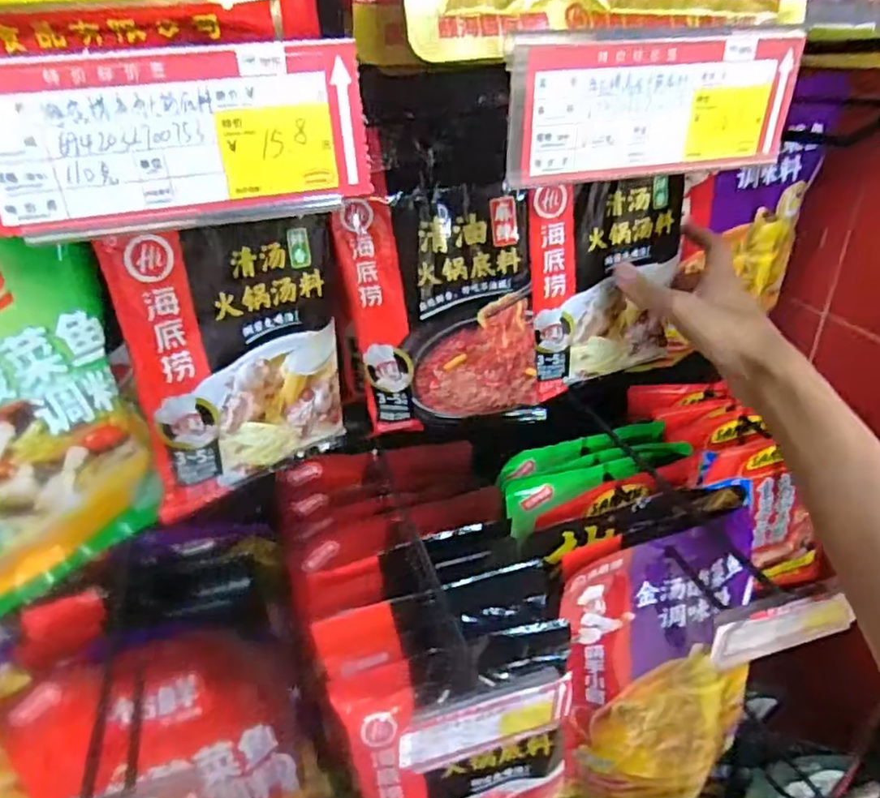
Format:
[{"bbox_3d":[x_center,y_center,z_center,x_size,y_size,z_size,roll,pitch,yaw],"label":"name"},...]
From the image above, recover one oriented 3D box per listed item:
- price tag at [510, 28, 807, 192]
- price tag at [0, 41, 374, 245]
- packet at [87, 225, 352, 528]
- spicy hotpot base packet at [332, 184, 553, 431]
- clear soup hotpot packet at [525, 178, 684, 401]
[{"bbox_3d":[0.068,-0.092,0.197,0.100,0.041,0.004,-11,33,-14],"label":"price tag"},{"bbox_3d":[-0.066,-0.065,0.161,0.094,0.041,0.004,-12,33,-15],"label":"price tag"},{"bbox_3d":[-0.128,-0.026,0.418,0.141,0.174,0.016,-25,38,-33],"label":"packet"},{"bbox_3d":[0.005,-0.062,0.473,0.139,0.178,0.026,-6,32,-6],"label":"spicy hotpot base packet"},{"bbox_3d":[0.137,-0.091,0.516,0.135,0.165,0.026,-16,34,-21],"label":"clear soup hotpot packet"}]

